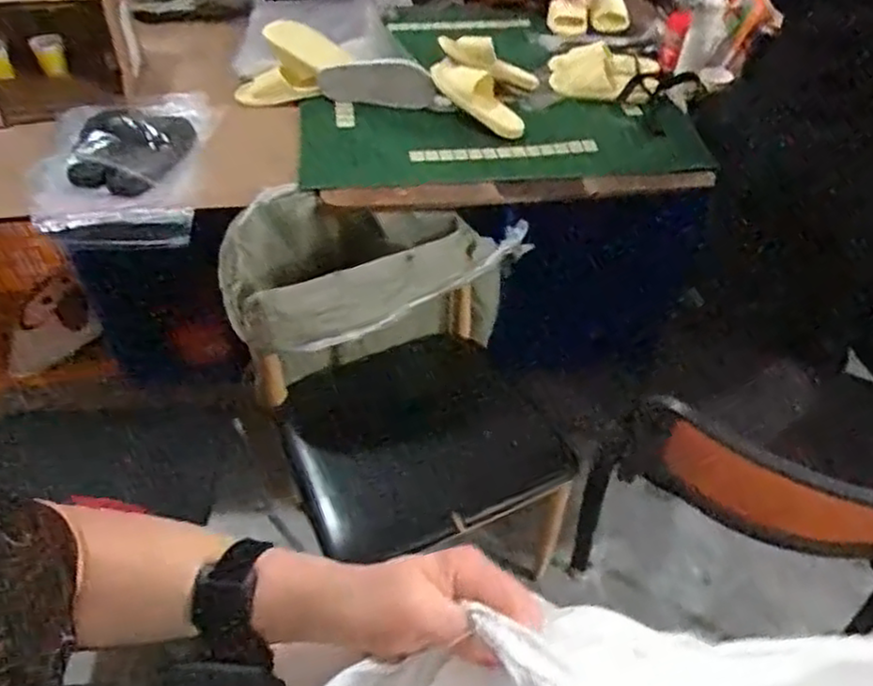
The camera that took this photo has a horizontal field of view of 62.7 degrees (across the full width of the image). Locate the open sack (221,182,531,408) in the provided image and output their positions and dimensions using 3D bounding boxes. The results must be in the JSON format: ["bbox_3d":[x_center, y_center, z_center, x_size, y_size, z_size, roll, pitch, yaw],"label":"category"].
[{"bbox_3d":[-0.111,-0.108,1.471,0.592,0.318,0.370,-13,48,-10],"label":"open sack"}]

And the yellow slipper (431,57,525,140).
[{"bbox_3d":[0.104,-0.585,1.703,0.264,0.090,0.103,38,52,-7],"label":"yellow slipper"}]

